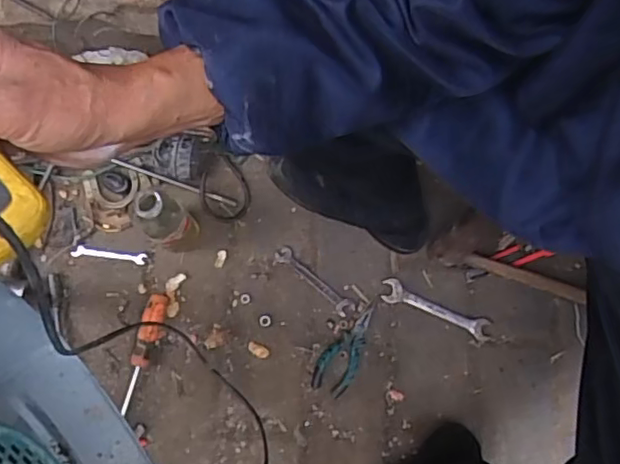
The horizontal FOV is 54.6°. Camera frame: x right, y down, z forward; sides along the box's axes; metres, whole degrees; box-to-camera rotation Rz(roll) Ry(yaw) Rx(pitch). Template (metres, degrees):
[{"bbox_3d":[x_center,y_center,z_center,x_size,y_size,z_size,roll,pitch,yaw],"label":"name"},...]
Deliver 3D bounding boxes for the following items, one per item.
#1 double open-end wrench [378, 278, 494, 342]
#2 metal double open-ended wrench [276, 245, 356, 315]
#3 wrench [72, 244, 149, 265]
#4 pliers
[{"bbox_3d":[0.193,0.118,0.923,0.176,0.014,0.036,22,80,3],"label":"double open-end wrench"},{"bbox_3d":[0.007,0.075,0.921,0.136,0.008,0.028,39,81,6],"label":"metal double open-ended wrench"},{"bbox_3d":[-0.309,0.035,0.923,0.113,0.008,0.018,7,80,0],"label":"wrench"},{"bbox_3d":[0.055,0.171,0.901,0.057,0.018,0.148,26,80,3],"label":"pliers"}]

